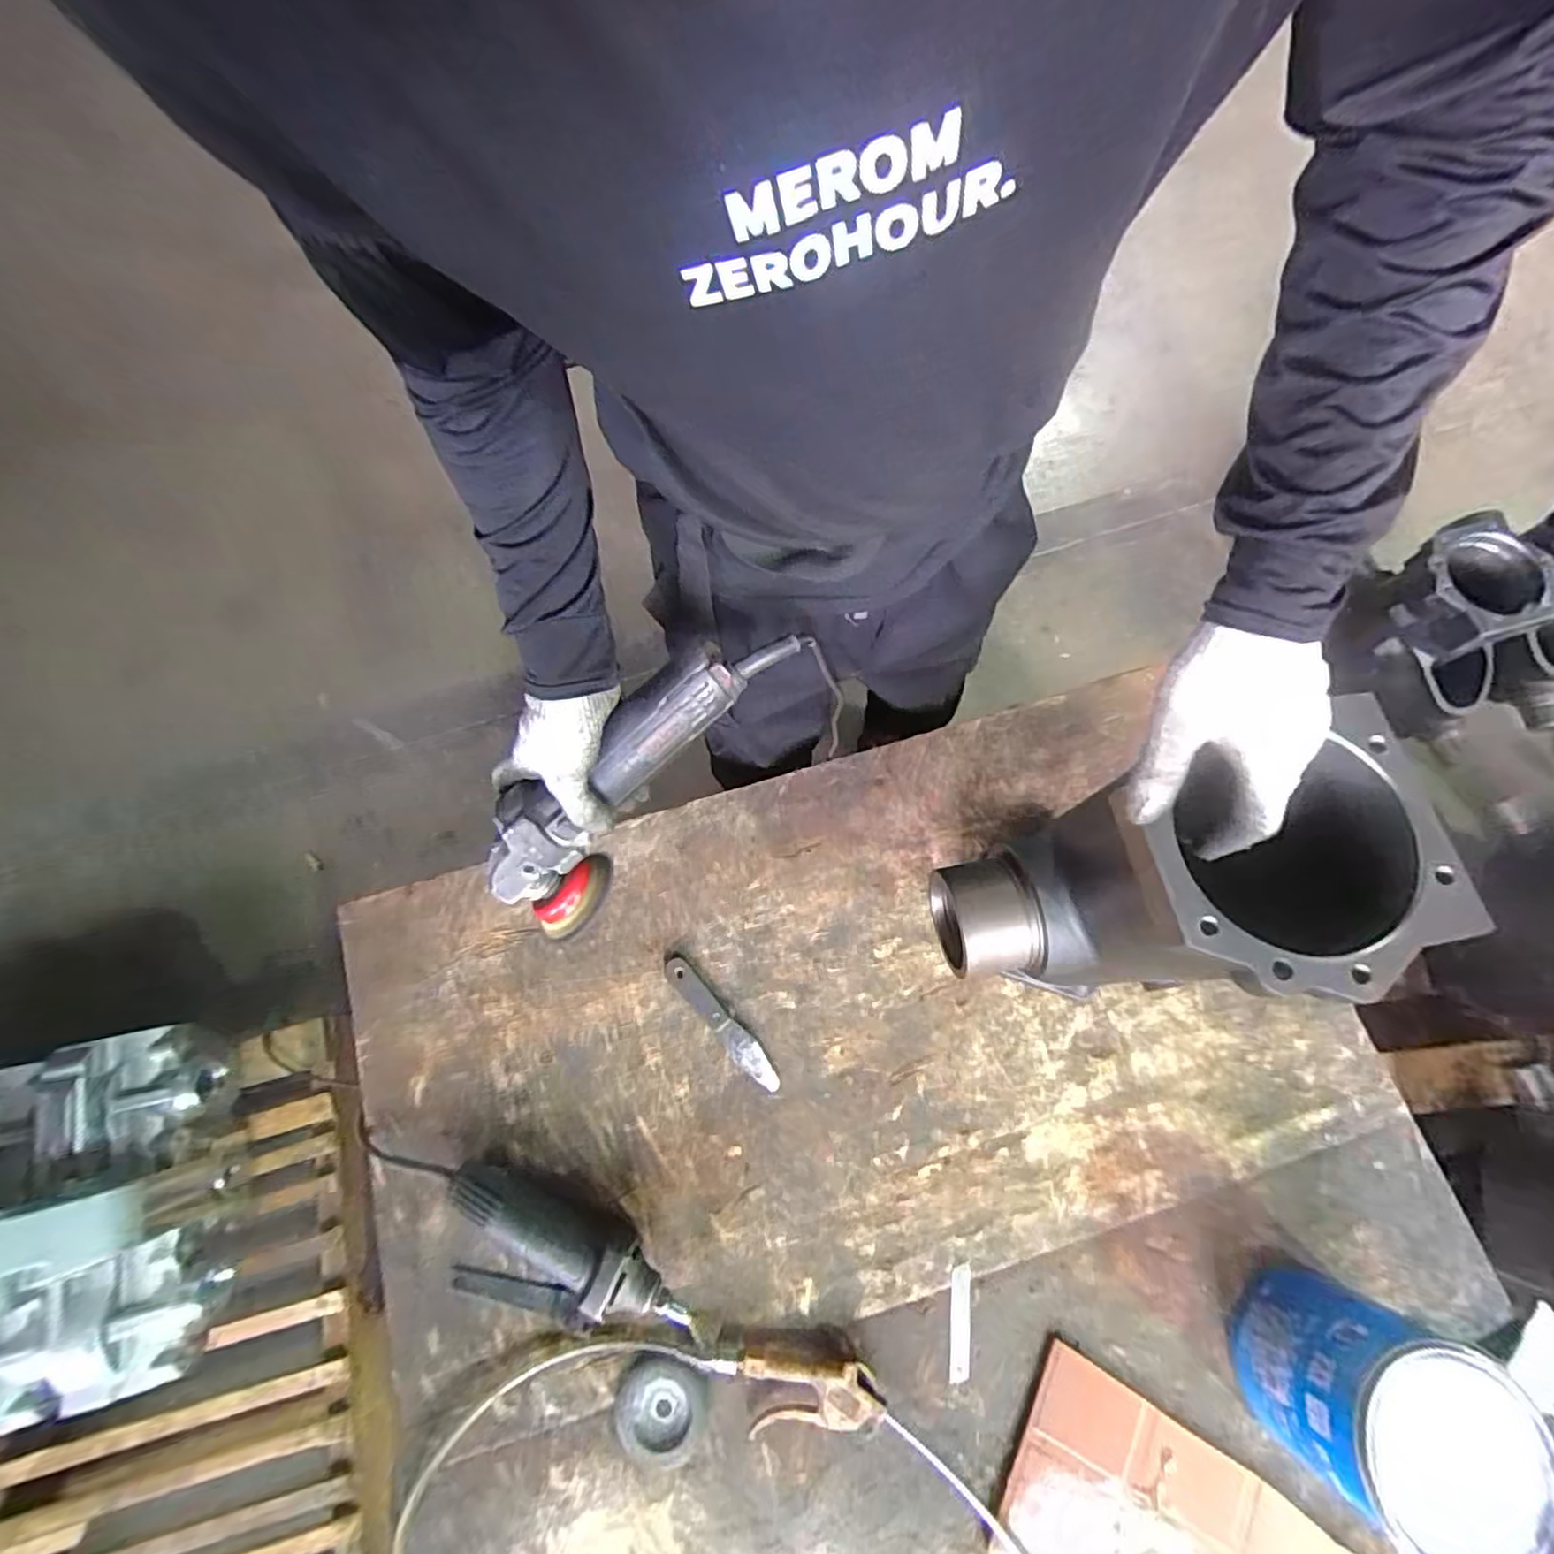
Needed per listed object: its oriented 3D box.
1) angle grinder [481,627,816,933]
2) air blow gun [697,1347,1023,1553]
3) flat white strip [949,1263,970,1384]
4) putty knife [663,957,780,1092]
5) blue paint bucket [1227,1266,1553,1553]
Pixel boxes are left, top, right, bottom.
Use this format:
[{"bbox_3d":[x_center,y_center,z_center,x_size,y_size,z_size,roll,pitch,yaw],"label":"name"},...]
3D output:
[{"bbox_3d":[-0.117,-0.003,0.530,0.082,0.092,0.317,45,103,12],"label":"angle grinder"},{"bbox_3d":[0.104,0.638,0.636,0.376,0.028,0.095,27,75,9],"label":"air blow gun"},{"bbox_3d":[0.185,0.551,0.678,0.020,0.004,0.100,6,73,3],"label":"flat white strip"},{"bbox_3d":[-0.064,0.280,0.764,0.031,0.012,0.181,-42,76,-11],"label":"putty knife"},{"bbox_3d":[0.523,0.539,0.583,0.159,0.174,0.152,22,75,8],"label":"blue paint bucket"}]

